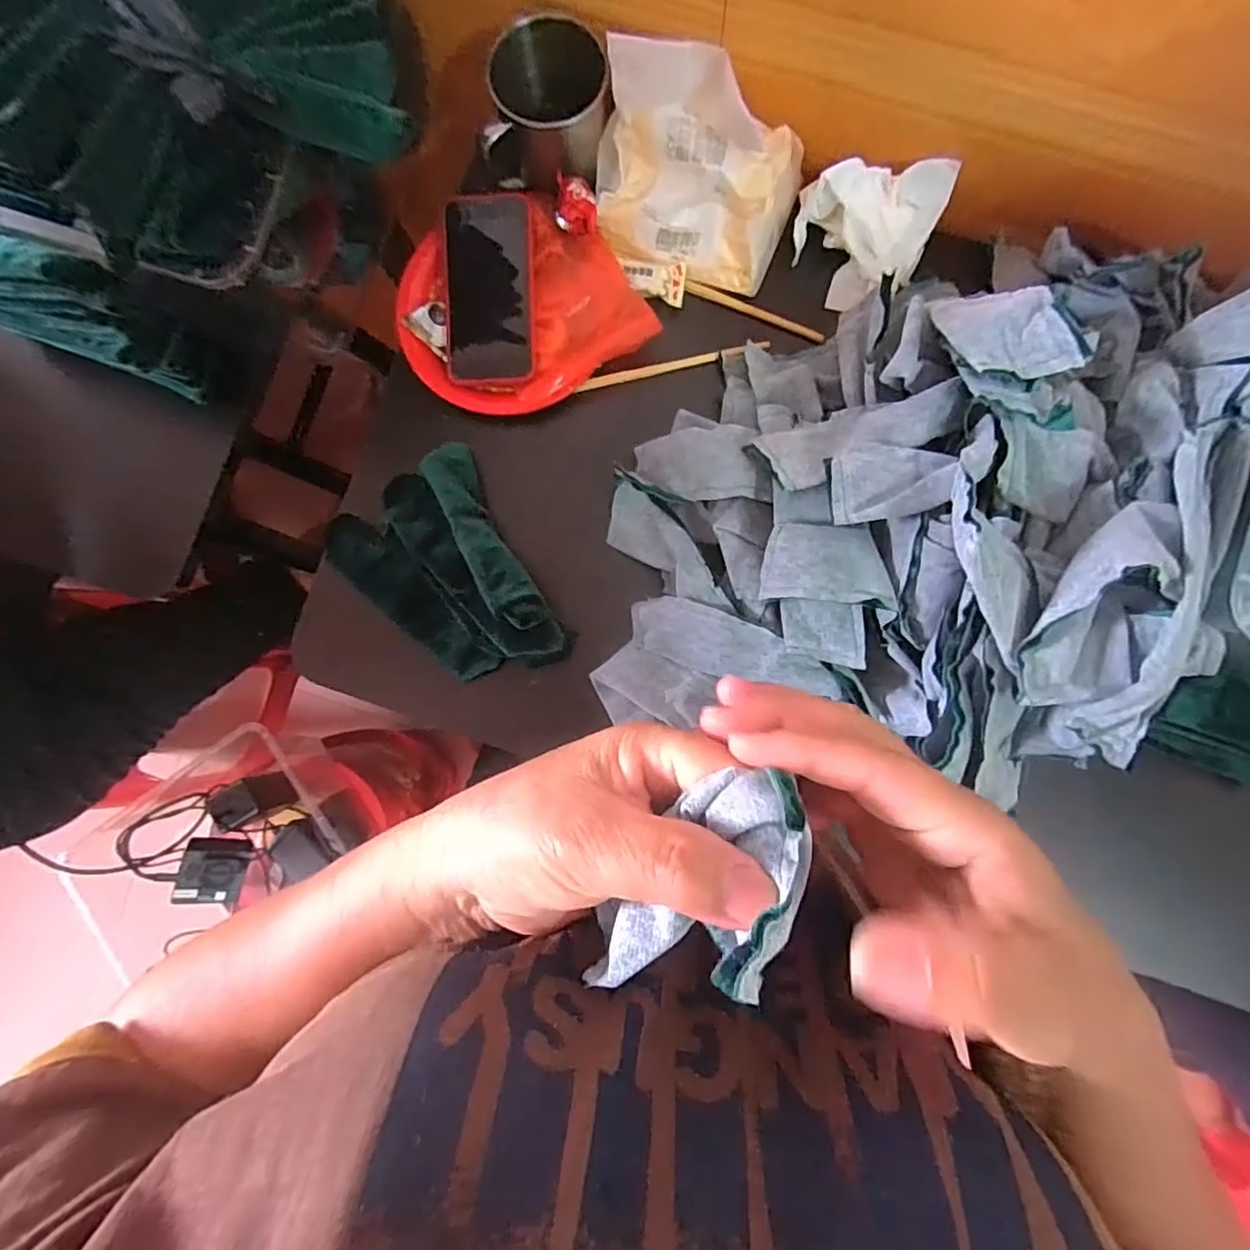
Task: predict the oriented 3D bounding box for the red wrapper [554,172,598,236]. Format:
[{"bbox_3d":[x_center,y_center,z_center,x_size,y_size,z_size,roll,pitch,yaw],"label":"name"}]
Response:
[{"bbox_3d":[-0.036,-0.312,0.436,0.032,0.025,0.025,20,87,3],"label":"red wrapper"}]

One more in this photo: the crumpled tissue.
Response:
[{"bbox_3d":[0.194,-0.302,0.444,0.118,0.055,0.084,-21,86,0],"label":"crumpled tissue"}]

